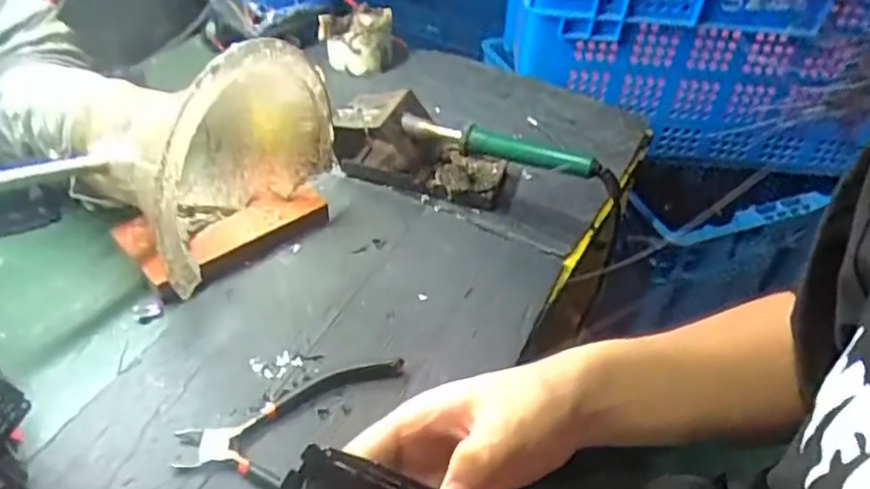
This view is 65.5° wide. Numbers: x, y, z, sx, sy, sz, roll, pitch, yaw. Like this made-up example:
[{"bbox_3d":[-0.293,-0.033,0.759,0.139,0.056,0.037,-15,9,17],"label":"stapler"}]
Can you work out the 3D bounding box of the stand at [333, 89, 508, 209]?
[{"bbox_3d":[-0.014,-0.099,0.664,0.168,0.086,0.084,7,42,3],"label":"stand"}]

